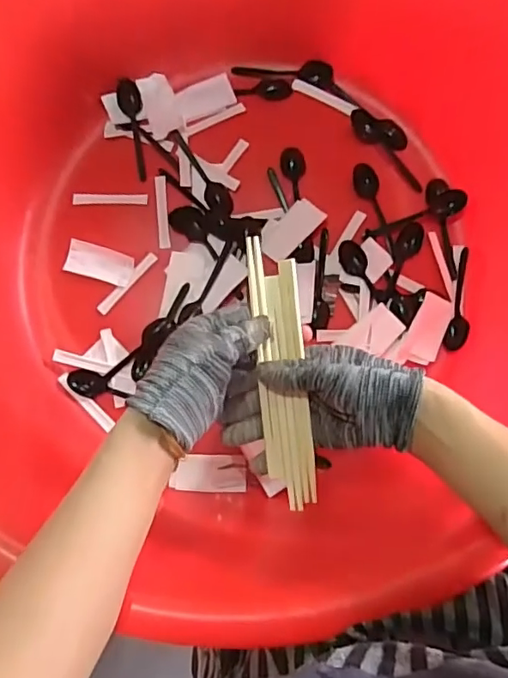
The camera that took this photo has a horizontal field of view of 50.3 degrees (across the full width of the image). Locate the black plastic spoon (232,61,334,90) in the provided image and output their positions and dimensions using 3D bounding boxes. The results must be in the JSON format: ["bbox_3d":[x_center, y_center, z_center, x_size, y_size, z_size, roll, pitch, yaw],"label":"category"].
[{"bbox_3d":[0.036,-0.332,0.669,0.123,0.027,0.023,12,80,3],"label":"black plastic spoon"}]

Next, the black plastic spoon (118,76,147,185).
[{"bbox_3d":[-0.146,-0.253,0.653,0.026,0.017,0.125,-8,80,0],"label":"black plastic spoon"}]

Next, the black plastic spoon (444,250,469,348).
[{"bbox_3d":[0.238,-0.047,0.616,0.020,0.017,0.122,12,80,4],"label":"black plastic spoon"}]

